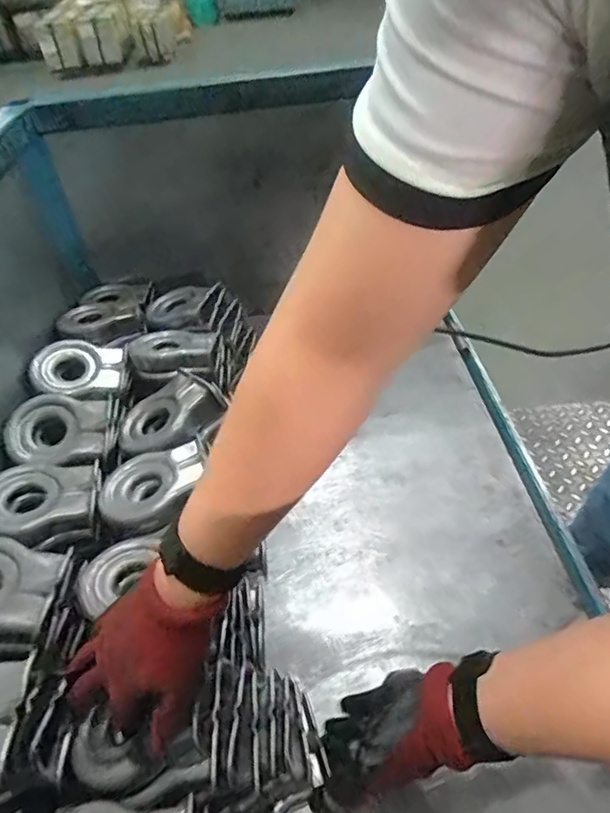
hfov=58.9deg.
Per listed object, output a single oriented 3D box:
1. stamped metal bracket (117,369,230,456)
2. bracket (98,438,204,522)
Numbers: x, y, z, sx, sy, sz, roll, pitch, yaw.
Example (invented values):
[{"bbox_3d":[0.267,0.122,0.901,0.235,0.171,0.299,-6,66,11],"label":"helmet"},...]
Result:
[{"bbox_3d":[-0.166,0.001,0.654,0.129,0.029,0.086,-29,47,-22],"label":"stamped metal bracket"},{"bbox_3d":[-0.166,0.077,0.578,0.115,0.024,0.086,-23,45,-16],"label":"bracket"}]

